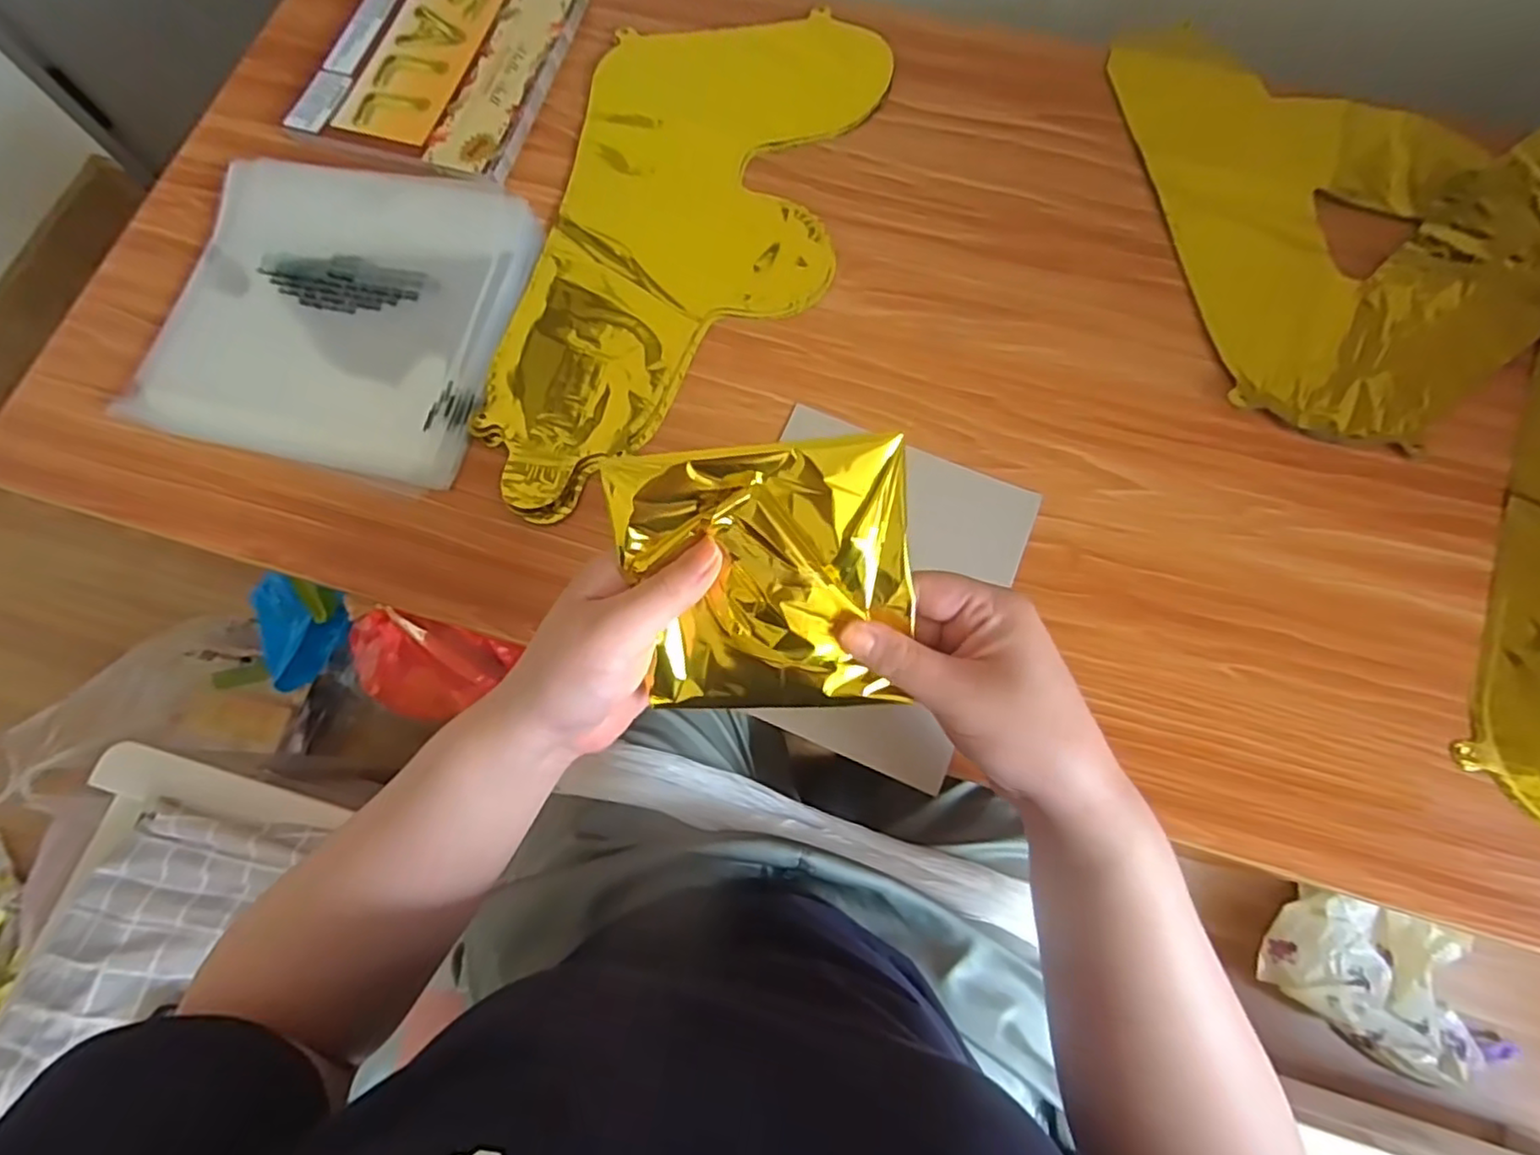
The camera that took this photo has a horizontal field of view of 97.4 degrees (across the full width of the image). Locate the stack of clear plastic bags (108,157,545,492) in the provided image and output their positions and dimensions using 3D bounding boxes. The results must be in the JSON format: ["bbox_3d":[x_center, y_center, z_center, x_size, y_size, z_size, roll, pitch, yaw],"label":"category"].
[{"bbox_3d":[-0.282,-0.173,0.442,0.214,0.020,0.203,12,79,0],"label":"stack of clear plastic bags"}]

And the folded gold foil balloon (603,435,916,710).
[{"bbox_3d":[-0.001,0.002,0.293,0.121,0.014,0.115,-4,101,3],"label":"folded gold foil balloon"}]

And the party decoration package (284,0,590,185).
[{"bbox_3d":[-0.246,-0.385,0.506,0.160,0.009,0.186,15,76,4],"label":"party decoration package"}]

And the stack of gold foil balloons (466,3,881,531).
[{"bbox_3d":[-0.059,-0.225,0.461,0.193,0.010,0.404,14,76,4],"label":"stack of gold foil balloons"}]

